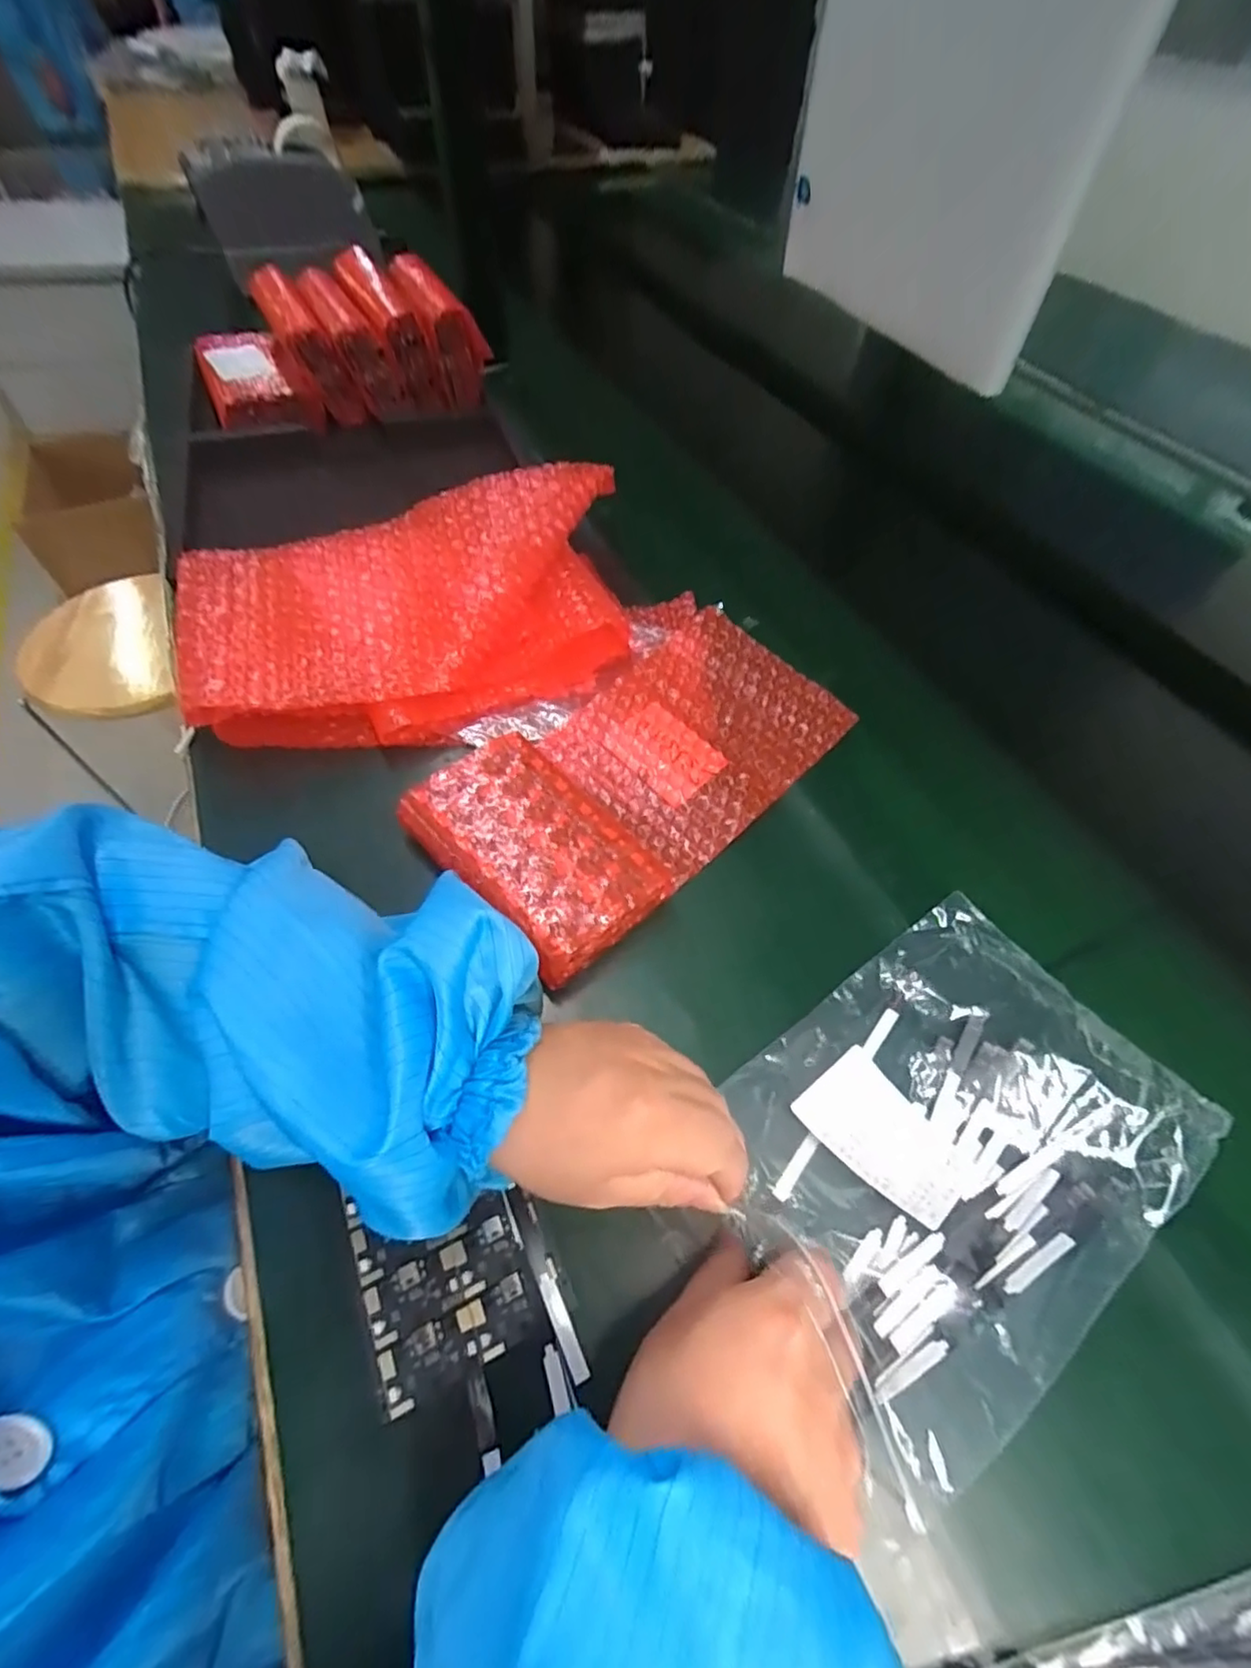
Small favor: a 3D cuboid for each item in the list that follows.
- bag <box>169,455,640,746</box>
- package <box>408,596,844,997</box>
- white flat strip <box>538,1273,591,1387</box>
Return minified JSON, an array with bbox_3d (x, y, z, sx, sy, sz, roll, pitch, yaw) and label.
[{"bbox_3d":[-0.144,-0.152,0.425,0.290,0.085,0.159,-11,58,-6],"label":"bag"},{"bbox_3d":[0.003,-0.057,0.398,0.269,0.030,0.172,-39,65,-22],"label":"package"},{"bbox_3d":[-0.024,0.194,0.246,0.007,0.004,0.037,-17,60,-25],"label":"white flat strip"}]

